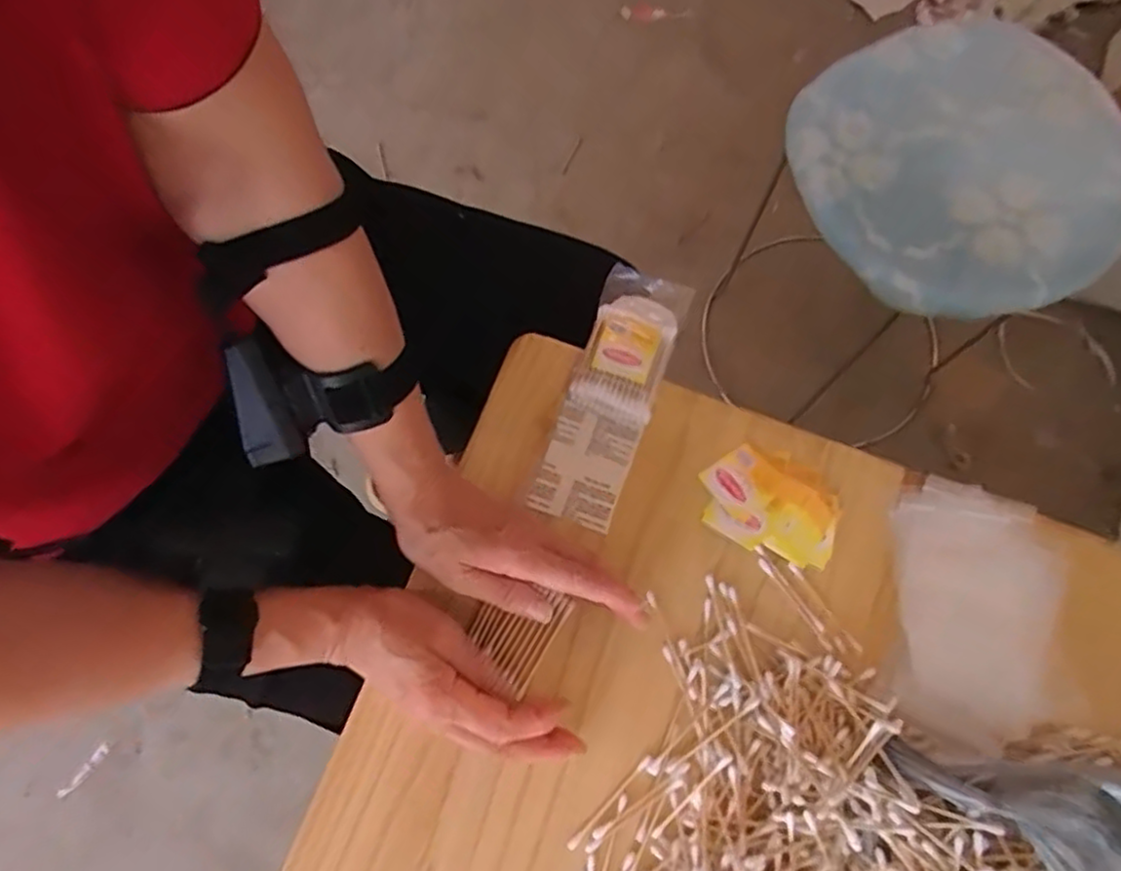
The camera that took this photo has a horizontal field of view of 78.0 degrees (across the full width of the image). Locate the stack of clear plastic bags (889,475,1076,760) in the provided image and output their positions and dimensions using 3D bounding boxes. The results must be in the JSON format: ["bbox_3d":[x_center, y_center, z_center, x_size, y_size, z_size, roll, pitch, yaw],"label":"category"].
[{"bbox_3d":[0.264,0.110,0.434,0.089,0.016,0.161,7,74,3],"label":"stack of clear plastic bags"}]

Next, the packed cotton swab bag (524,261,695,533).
[{"bbox_3d":[0.037,-0.032,0.498,0.060,0.016,0.189,19,75,6],"label":"packed cotton swab bag"}]

